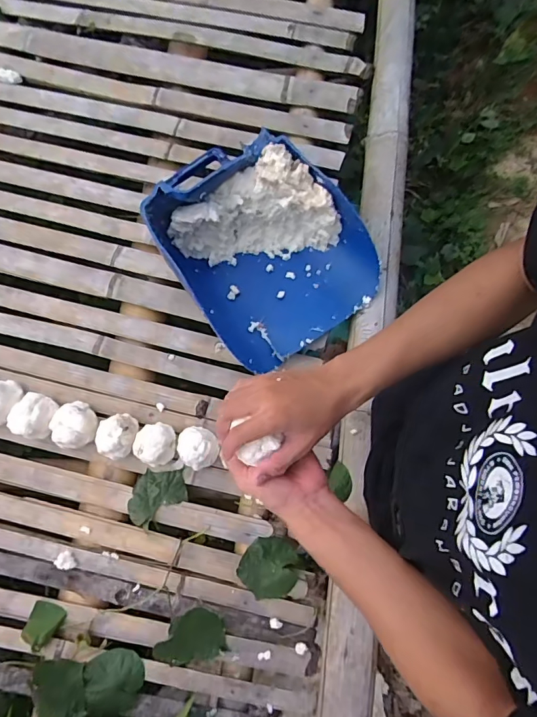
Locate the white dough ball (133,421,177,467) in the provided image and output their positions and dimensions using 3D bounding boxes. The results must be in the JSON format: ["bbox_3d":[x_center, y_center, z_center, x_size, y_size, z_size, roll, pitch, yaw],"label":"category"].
[{"bbox_3d":[-0.190,0.143,0.760,0.064,0.060,0.069,-1,76,4],"label":"white dough ball"}]

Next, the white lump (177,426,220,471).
[{"bbox_3d":[-0.119,0.148,0.758,0.063,0.063,0.069,-1,76,4],"label":"white lump"}]

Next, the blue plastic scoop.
[{"bbox_3d":[0.001,-0.184,0.785,0.288,0.152,0.326,-33,76,-5],"label":"blue plastic scoop"}]

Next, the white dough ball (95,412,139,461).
[{"bbox_3d":[-0.257,0.131,0.767,0.066,0.063,0.077,12,79,3],"label":"white dough ball"}]

